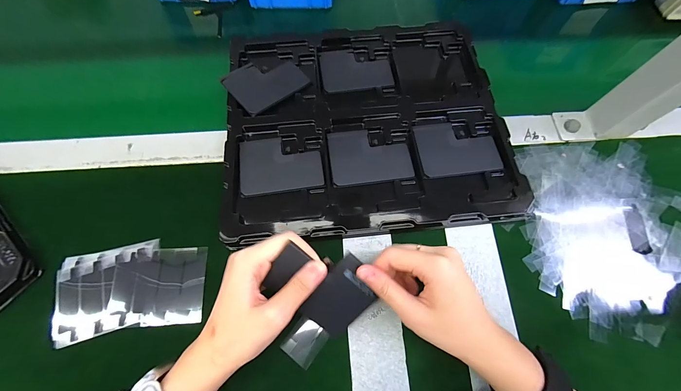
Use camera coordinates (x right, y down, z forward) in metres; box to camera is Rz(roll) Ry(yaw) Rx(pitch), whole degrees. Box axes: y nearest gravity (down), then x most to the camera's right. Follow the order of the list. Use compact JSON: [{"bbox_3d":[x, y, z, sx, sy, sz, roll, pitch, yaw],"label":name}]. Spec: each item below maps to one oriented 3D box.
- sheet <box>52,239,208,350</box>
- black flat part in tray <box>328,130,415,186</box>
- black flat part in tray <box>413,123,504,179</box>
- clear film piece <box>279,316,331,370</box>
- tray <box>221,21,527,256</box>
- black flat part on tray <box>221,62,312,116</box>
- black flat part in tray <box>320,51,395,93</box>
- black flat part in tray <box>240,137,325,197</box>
[{"bbox_3d":[-0.207,0.091,0.286,0.137,0.005,0.084,-8,69,-7],"label":"sheet"},{"bbox_3d":[0.034,-0.047,0.328,0.089,0.004,0.067,-6,69,-4],"label":"black flat part in tray"},{"bbox_3d":[0.134,-0.055,0.329,0.090,0.005,0.068,-7,69,-4],"label":"black flat part in tray"},{"bbox_3d":[-0.033,0.137,0.270,0.032,0.004,0.037,33,70,14],"label":"clear film piece"},{"bbox_3d":[0.028,-0.096,0.343,0.318,0.024,0.282,-5,69,-3],"label":"tray"},{"bbox_3d":[-0.093,-0.143,0.357,0.088,0.006,0.068,-38,74,-14],"label":"black flat part on tray"},{"bbox_3d":[0.021,-0.164,0.376,0.090,0.010,0.066,-5,69,-3],"label":"black flat part in tray"},{"bbox_3d":[-0.067,-0.036,0.324,0.090,0.005,0.069,-7,69,-4],"label":"black flat part in tray"}]

